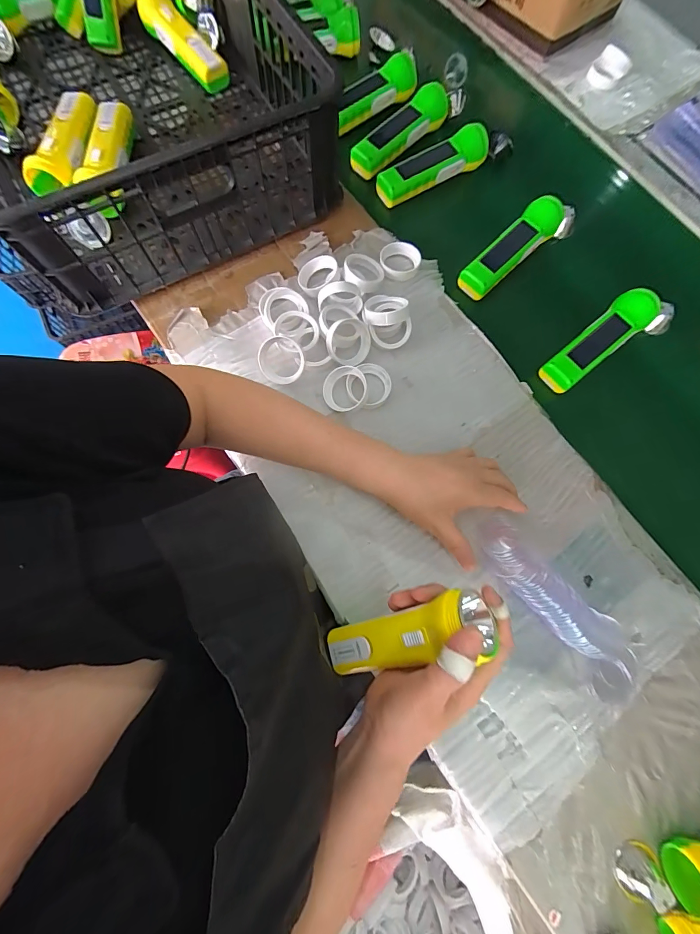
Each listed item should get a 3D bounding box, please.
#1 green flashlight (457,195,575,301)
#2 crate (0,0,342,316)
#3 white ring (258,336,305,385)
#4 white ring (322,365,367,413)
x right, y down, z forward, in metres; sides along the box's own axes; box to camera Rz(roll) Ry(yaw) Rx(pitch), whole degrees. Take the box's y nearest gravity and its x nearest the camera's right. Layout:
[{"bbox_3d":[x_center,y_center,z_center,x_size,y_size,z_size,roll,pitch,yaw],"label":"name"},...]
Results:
[{"bbox_3d":[0.225,-0.296,0.461,0.186,0.039,0.050,-38,81,-11],"label":"green flashlight"},{"bbox_3d":[-0.280,-0.485,0.435,0.381,0.184,0.493,-29,80,-9],"label":"crate"},{"bbox_3d":[-0.081,-0.125,0.417,0.053,0.008,0.054,-3,118,-5],"label":"white ring"},{"bbox_3d":[-0.007,-0.091,0.423,0.051,0.024,0.052,0,78,1],"label":"white ring"}]

